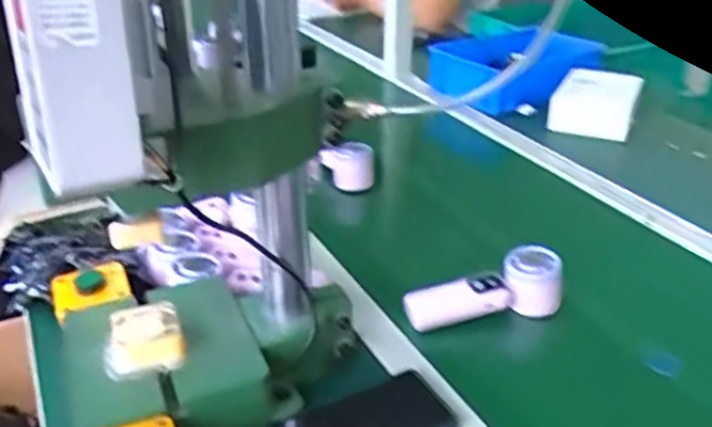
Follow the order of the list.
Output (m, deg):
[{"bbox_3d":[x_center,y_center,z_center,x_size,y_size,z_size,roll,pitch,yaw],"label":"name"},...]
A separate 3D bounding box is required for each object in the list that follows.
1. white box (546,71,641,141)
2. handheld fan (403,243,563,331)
[{"bbox_3d":[0.406,-0.187,1.178,0.133,0.074,0.130,13,32,25],"label":"white box"},{"bbox_3d":[0.132,0.079,0.722,0.160,0.059,0.046,-10,29,-14],"label":"handheld fan"}]

